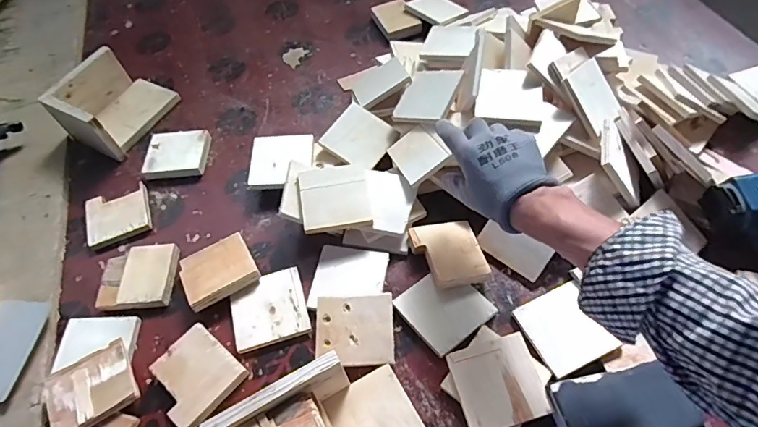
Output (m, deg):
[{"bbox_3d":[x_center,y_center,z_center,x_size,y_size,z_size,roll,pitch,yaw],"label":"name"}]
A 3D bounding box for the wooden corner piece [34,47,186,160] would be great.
[{"bbox_3d":[-0.445,-0.188,0.801,0.128,0.092,0.162,20,58,16],"label":"wooden corner piece"}]

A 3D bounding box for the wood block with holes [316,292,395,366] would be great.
[{"bbox_3d":[-0.028,0.137,0.572,0.091,0.012,0.083,-3,67,2],"label":"wood block with holes"}]

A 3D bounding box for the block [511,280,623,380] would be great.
[{"bbox_3d":[0.215,0.133,0.557,0.081,0.008,0.091,-27,55,-2],"label":"block"}]

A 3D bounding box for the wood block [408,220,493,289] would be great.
[{"bbox_3d":[0.091,0.052,0.623,0.085,0.019,0.093,-10,55,-5],"label":"wood block"}]

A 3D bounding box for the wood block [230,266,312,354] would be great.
[{"bbox_3d":[-0.138,0.118,0.604,0.091,0.007,0.091,-15,56,-8],"label":"wood block"}]

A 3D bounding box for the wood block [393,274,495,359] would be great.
[{"bbox_3d":[0.081,0.116,0.592,0.094,0.012,0.089,-33,60,-19],"label":"wood block"}]

